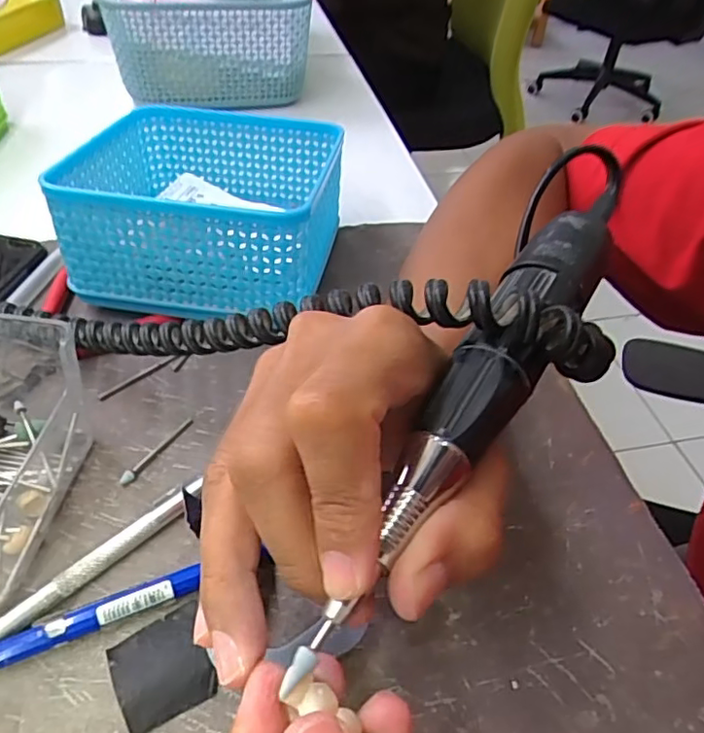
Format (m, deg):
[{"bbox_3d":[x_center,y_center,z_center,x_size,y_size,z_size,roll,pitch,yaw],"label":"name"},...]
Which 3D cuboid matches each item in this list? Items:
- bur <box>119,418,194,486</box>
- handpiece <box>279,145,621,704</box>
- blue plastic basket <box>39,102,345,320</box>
[{"bbox_3d":[-0.085,0.036,0.262,0.006,0.004,0.042,25,48,17],"label":"bur"},{"bbox_3d":[0.043,-0.002,0.179,0.024,0.019,0.202,28,62,19],"label":"handpiece"},{"bbox_3d":[-0.078,-0.090,0.336,0.128,0.074,0.131,7,45,3],"label":"blue plastic basket"}]

